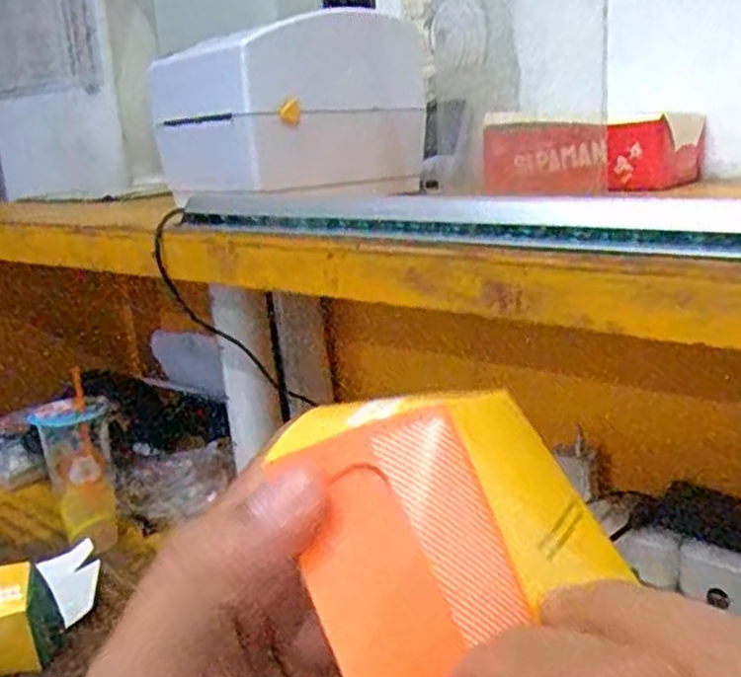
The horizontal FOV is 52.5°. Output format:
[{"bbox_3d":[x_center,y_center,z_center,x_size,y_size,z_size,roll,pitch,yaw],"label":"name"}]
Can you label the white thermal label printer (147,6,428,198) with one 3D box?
[{"bbox_3d":[-0.072,-0.209,0.727,0.229,0.149,0.161,-14,18,-31],"label":"white thermal label printer"}]

